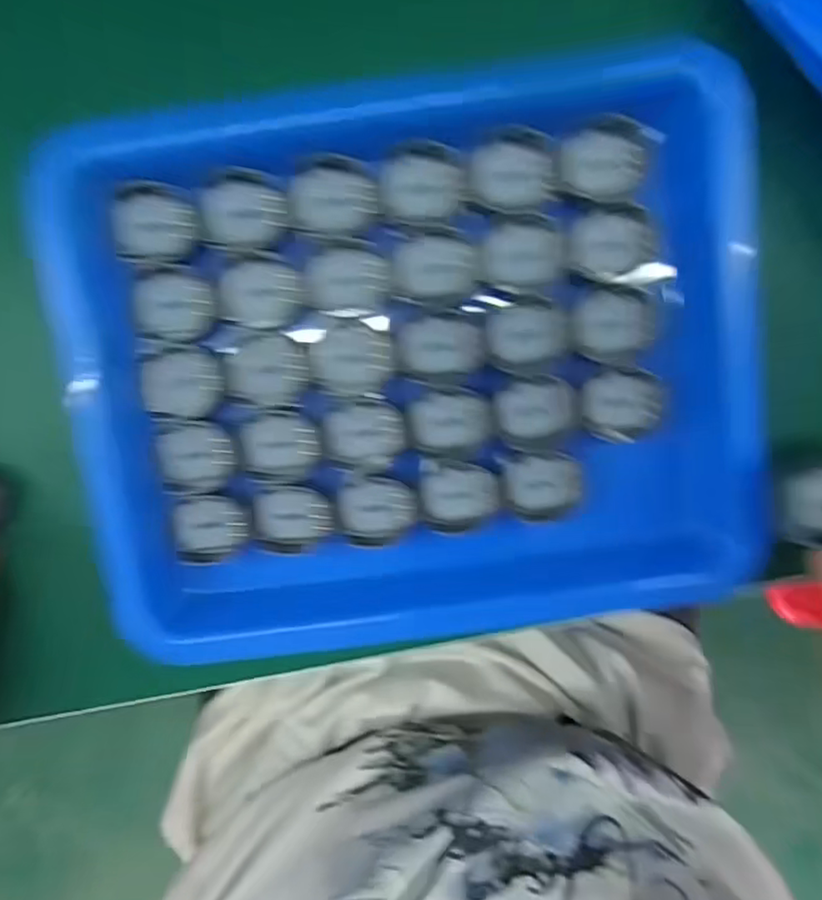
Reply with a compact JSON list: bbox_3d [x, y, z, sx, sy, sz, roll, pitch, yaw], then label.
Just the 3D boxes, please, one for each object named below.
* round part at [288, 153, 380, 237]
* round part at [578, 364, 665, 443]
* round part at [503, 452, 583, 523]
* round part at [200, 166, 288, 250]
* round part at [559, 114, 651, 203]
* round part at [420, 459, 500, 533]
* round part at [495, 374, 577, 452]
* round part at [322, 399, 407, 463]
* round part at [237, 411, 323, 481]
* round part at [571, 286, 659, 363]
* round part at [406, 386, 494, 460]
[{"bbox_3d":[-0.025,-0.082,0.203,0.028,0.005,0.024,5,98,2],"label":"round part"},{"bbox_3d":[0.073,-0.015,0.214,0.026,0.004,0.024,0,98,2],"label":"round part"},{"bbox_3d":[0.047,0.013,0.221,0.027,0.004,0.025,0,98,2],"label":"round part"},{"bbox_3d":[-0.055,-0.078,0.203,0.027,0.005,0.024,14,98,0],"label":"round part"},{"bbox_3d":[0.063,-0.095,0.204,0.028,0.008,0.023,19,98,0],"label":"round part"},{"bbox_3d":[0.017,0.016,0.221,0.027,0.006,0.025,1,98,2],"label":"round part"},{"bbox_3d":[0.043,-0.013,0.217,0.028,0.004,0.025,-6,98,3],"label":"round part"},{"bbox_3d":[-0.016,-0.006,0.217,0.027,0.004,0.022,3,98,2],"label":"round part"},{"bbox_3d":[-0.045,-0.001,0.217,0.026,0.004,0.023,5,98,2],"label":"round part"},{"bbox_3d":[0.069,-0.043,0.212,0.026,0.004,0.025,0,98,2],"label":"round part"},{"bbox_3d":[0.014,-0.009,0.217,0.029,0.004,0.025,1,98,2],"label":"round part"}]

